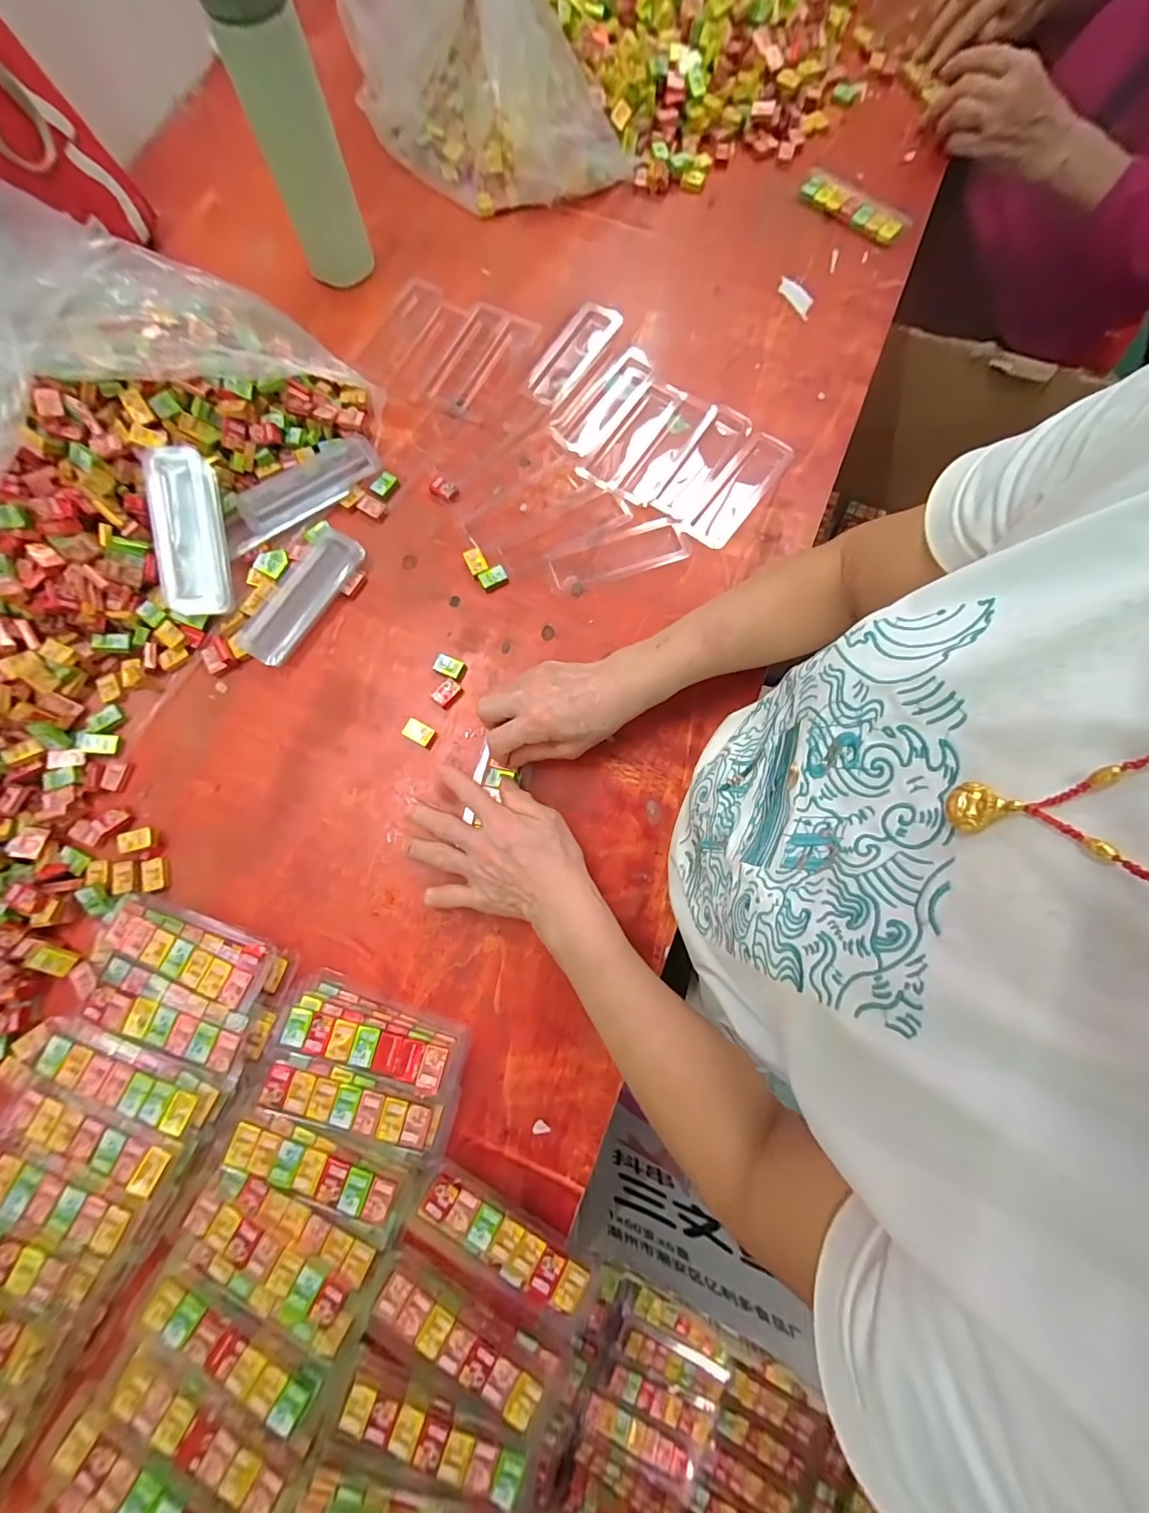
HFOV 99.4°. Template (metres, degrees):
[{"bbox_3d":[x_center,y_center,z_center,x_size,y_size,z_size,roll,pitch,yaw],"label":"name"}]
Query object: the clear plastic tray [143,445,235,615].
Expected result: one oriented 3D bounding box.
[{"bbox_3d":[-0.345,-0.200,0.437,0.052,0.017,0.140,-9,94,-30],"label":"clear plastic tray"}]

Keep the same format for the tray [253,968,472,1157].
[{"bbox_3d":[-0.154,0.228,0.362,0.145,0.035,0.087,19,79,3],"label":"tray"}]

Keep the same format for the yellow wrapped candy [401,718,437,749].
[{"bbox_3d":[-0.136,-0.020,0.427,0.025,0.012,0.017,28,80,5],"label":"yellow wrapped candy"}]

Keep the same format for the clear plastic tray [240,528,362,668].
[{"bbox_3d":[-0.257,-0.150,0.457,0.052,0.017,0.139,31,80,6],"label":"clear plastic tray"}]

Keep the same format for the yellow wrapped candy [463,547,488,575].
[{"bbox_3d":[-0.094,-0.186,0.463,0.017,0.004,0.025,-23,80,-5],"label":"yellow wrapped candy"}]

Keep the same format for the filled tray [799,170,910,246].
[{"bbox_3d":[0.312,-0.615,0.546,0.123,0.012,0.037,37,81,7],"label":"filled tray"}]

